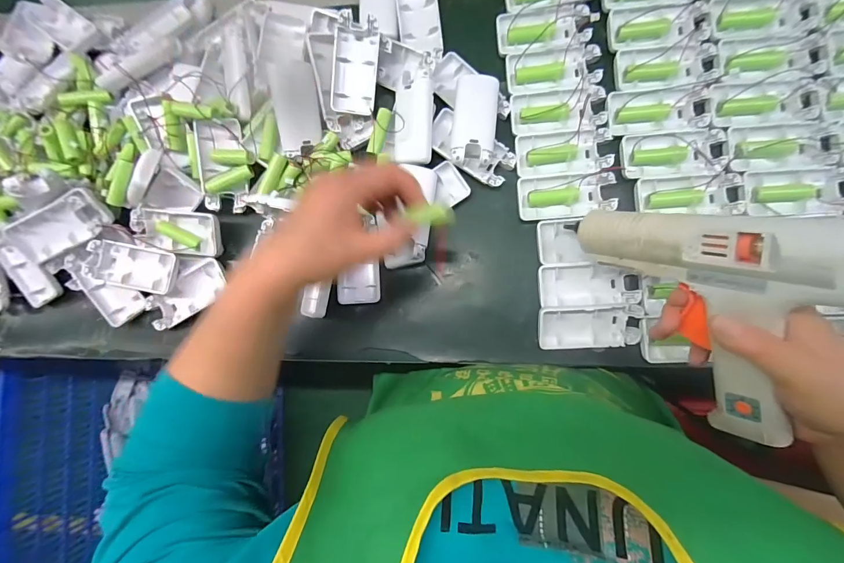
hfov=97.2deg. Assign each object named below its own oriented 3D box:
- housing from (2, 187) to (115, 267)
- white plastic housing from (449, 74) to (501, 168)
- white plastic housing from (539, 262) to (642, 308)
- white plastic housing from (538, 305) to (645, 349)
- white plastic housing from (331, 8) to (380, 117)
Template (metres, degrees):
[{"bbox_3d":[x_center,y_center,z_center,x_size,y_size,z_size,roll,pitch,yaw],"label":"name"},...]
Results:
[{"bbox_3d":[-0.393,-0.058,0.402,0.110,0.021,0.048,-27,117,10],"label":"housing"},{"bbox_3d":[0.055,-0.167,0.387,0.043,0.024,0.094,5,85,7],"label":"white plastic housing"},{"bbox_3d":[0.166,0.002,0.369,0.095,0.023,0.043,-3,84,6],"label":"white plastic housing"},{"bbox_3d":[0.164,0.045,0.363,0.095,0.024,0.041,-3,85,6],"label":"white plastic housing"},{"bbox_3d":[-0.069,-0.222,0.382,0.044,0.018,0.091,2,103,-18],"label":"white plastic housing"}]

